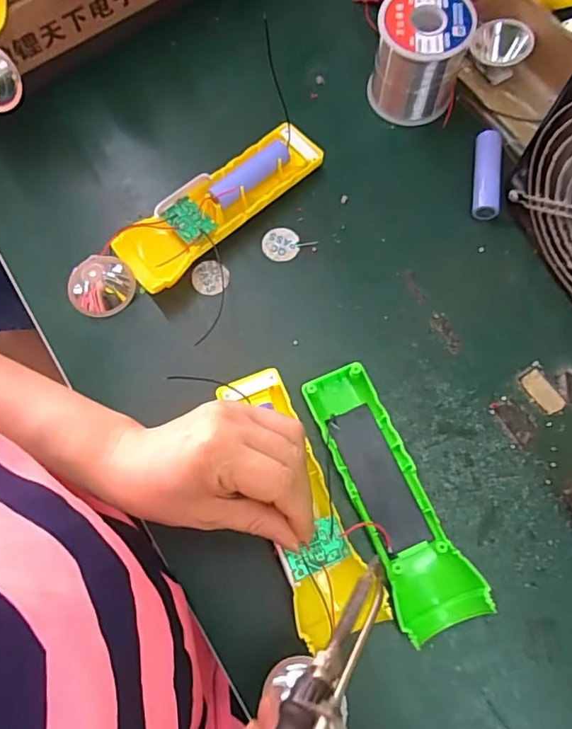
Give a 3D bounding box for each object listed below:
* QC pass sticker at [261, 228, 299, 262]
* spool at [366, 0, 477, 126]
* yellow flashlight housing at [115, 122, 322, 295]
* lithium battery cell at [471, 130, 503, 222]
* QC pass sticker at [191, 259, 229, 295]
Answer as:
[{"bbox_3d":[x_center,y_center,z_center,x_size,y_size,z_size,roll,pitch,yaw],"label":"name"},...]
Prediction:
[{"bbox_3d":[-0.005,-0.089,0.386,0.026,0.004,0.025,3,74,3],"label":"QC pass sticker"},{"bbox_3d":[0.098,-0.229,0.395,0.064,0.069,0.061,-1,74,2],"label":"spool"},{"bbox_3d":[-0.047,-0.118,0.383,0.160,0.033,0.050,-44,77,-10],"label":"yellow flashlight housing"},{"bbox_3d":[0.149,-0.139,0.388,0.020,0.015,0.066,5,74,3],"label":"lithium battery cell"},{"bbox_3d":[-0.055,-0.063,0.381,0.025,0.004,0.026,42,79,12],"label":"QC pass sticker"}]

